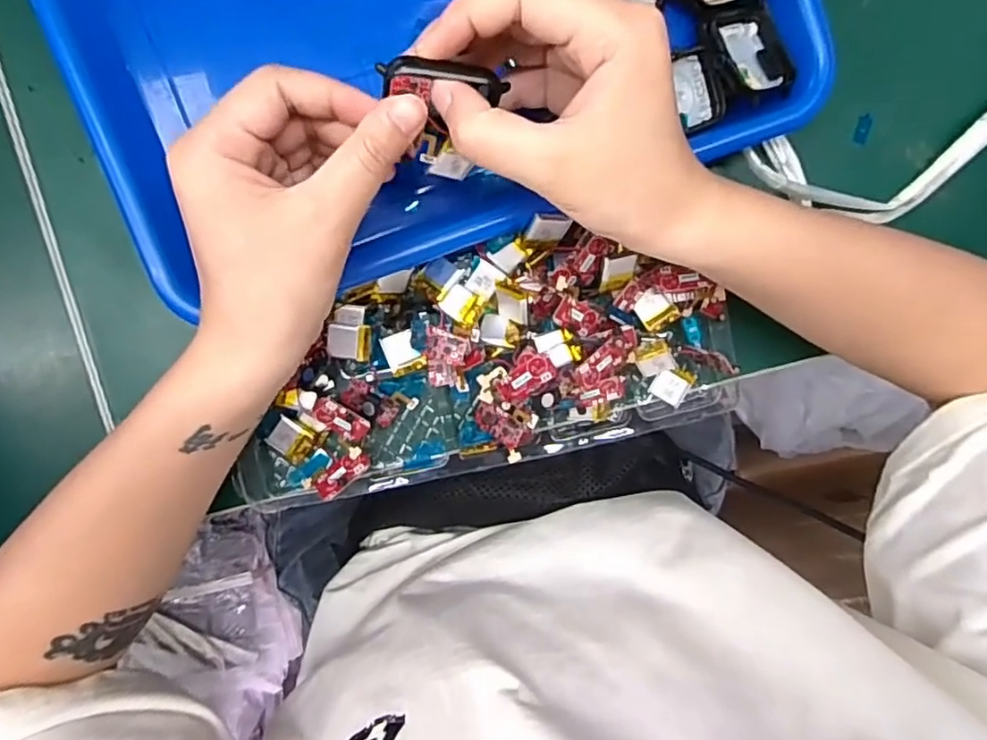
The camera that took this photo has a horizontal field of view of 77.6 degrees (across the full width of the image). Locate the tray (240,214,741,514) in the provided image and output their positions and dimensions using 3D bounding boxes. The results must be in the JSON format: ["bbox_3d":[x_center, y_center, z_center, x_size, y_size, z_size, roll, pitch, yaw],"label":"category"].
[{"bbox_3d":[0.006,-0.010,0.311,0.237,0.039,0.115,-13,95,-3],"label":"tray"}]

